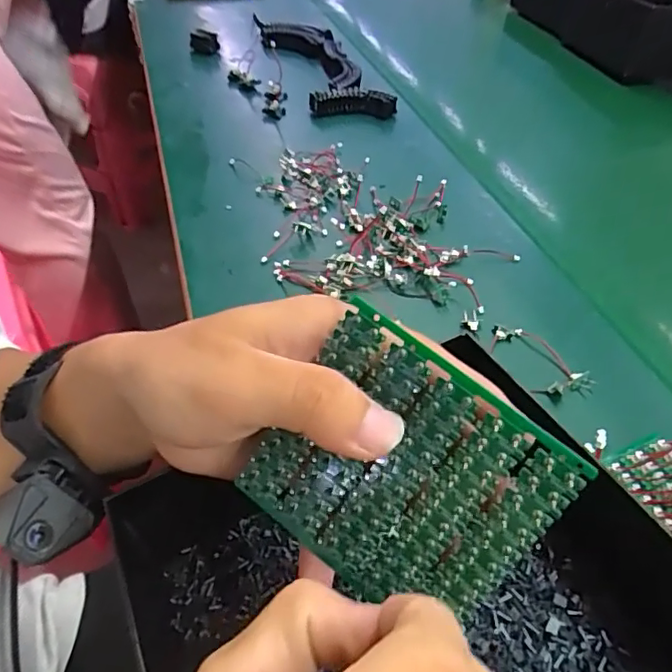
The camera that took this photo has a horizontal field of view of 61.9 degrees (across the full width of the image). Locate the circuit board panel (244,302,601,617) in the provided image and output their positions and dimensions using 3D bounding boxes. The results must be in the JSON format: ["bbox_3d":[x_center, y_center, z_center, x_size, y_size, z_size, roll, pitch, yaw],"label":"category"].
[{"bbox_3d":[0.020,0.046,0.182,0.085,0.080,0.004,37,16,14],"label":"circuit board panel"}]

